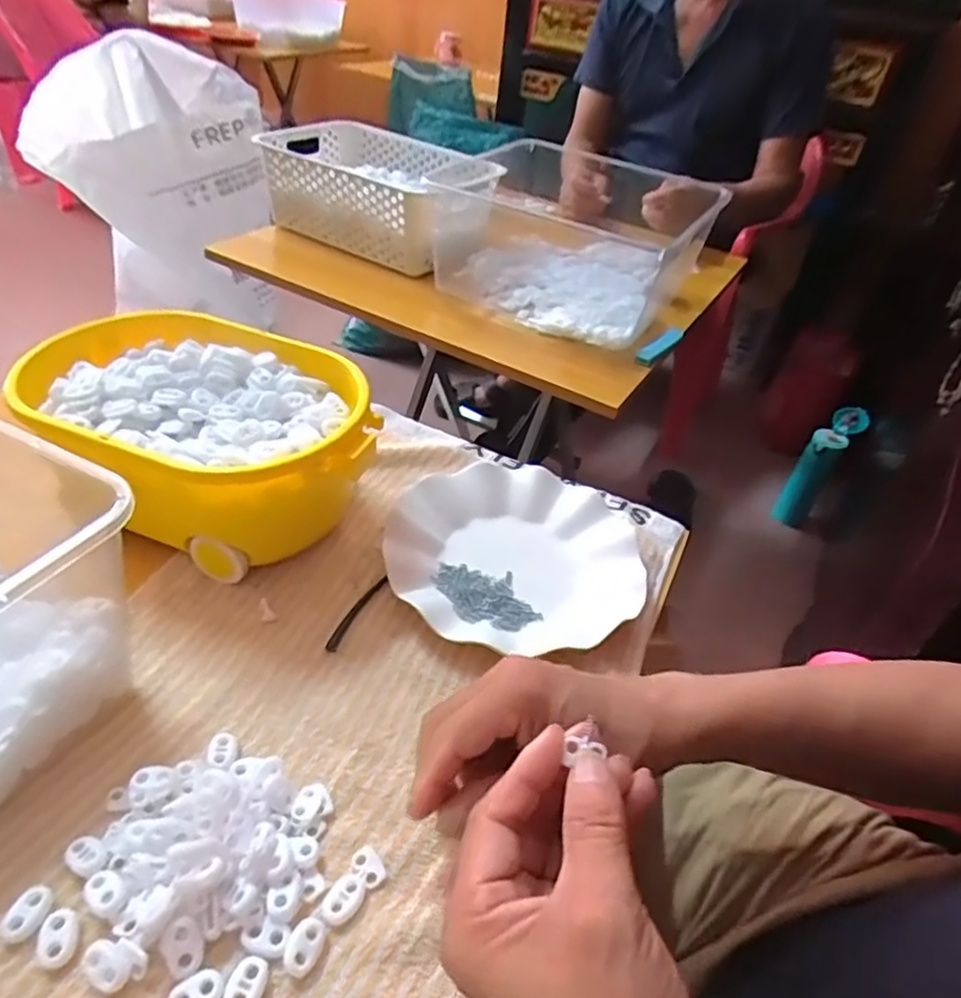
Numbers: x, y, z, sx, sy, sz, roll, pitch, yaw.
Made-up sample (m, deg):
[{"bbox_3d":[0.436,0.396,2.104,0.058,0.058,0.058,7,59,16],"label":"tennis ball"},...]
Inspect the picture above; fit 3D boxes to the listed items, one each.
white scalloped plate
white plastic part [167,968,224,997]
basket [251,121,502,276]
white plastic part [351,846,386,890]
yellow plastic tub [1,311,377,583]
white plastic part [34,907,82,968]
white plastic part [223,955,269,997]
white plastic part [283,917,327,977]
[{"bbox_3d":[0.025,0.038,0.491,0.181,0.025,0.176,4,41,-4],"label":"white scalloped plate"},{"bbox_3d":[-0.121,0.211,0.283,0.022,0.006,0.014,-16,46,-25],"label":"white plastic part"},{"bbox_3d":[-0.148,-0.433,0.946,0.299,0.113,0.210,27,44,21],"label":"basket"},{"bbox_3d":[-0.055,0.181,0.329,0.013,0.004,0.020,-28,52,-34],"label":"white plastic part"},{"bbox_3d":[-0.196,-0.040,0.485,0.248,0.105,0.167,17,42,11],"label":"yellow plastic tub"},{"bbox_3d":[-0.185,0.192,0.293,0.015,0.006,0.022,-4,42,-14],"label":"white plastic part"},{"bbox_3d":[-0.101,0.210,0.286,0.015,0.007,0.022,14,41,7],"label":"white plastic part"},{"bbox_3d":[-0.078,0.200,0.299,0.015,0.004,0.022,28,43,-2],"label":"white plastic part"}]

